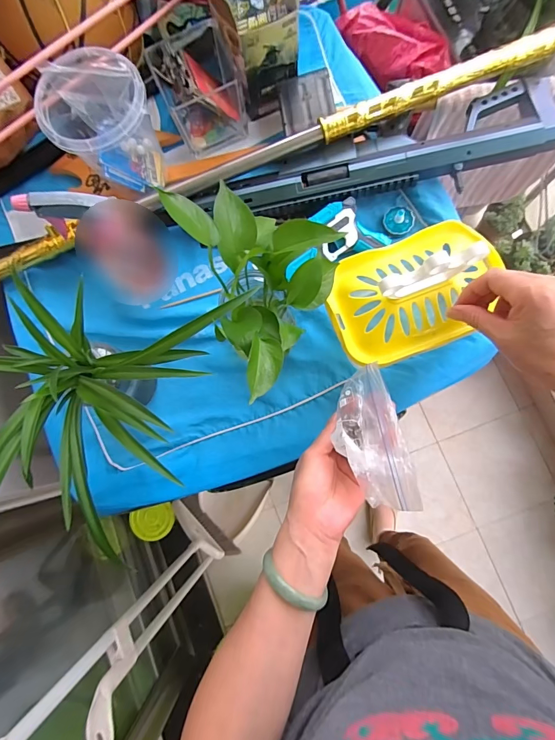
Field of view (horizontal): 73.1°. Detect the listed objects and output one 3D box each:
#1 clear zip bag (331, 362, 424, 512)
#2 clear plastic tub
[{"bbox_3d":[0.083,0.063,0.340,0.054,0.038,0.124,-14,78,2],"label":"clear zip bag"},{"bbox_3d":[-0.206,-0.296,0.473,0.114,0.139,0.110,-1,82,4],"label":"clear plastic tub"}]

